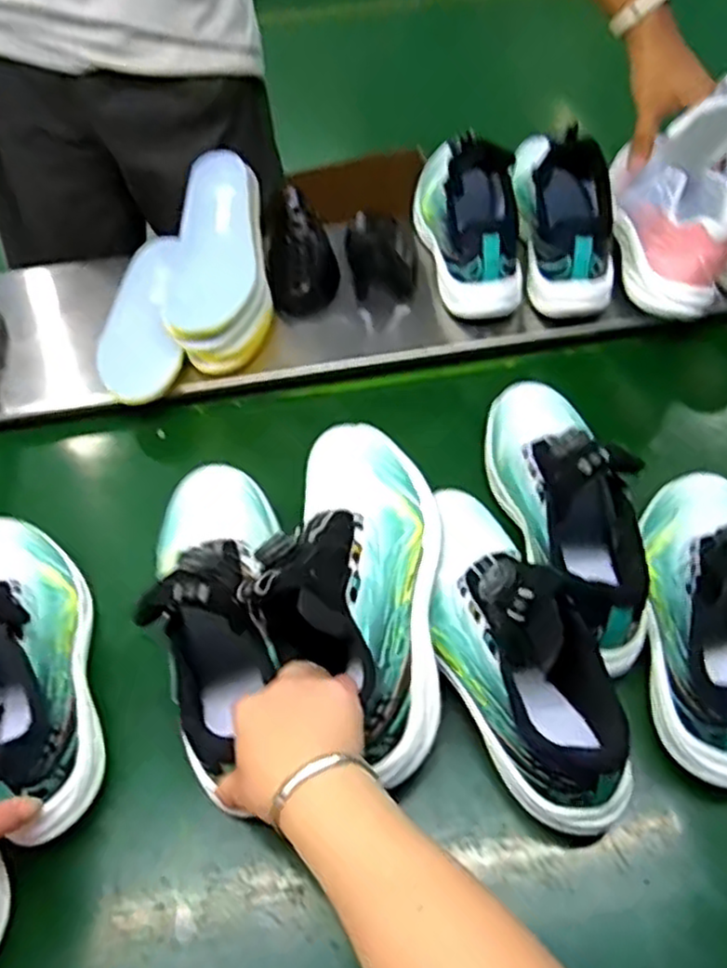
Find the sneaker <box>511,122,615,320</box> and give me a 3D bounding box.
[{"bbox_3d":[0.202,-0.287,0.736,0.087,0.123,0.208,-3,52,2],"label":"sneaker"}]

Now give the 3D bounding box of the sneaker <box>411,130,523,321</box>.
[{"bbox_3d":[0.109,-0.294,0.770,0.102,0.143,0.232,-2,52,3],"label":"sneaker"}]

